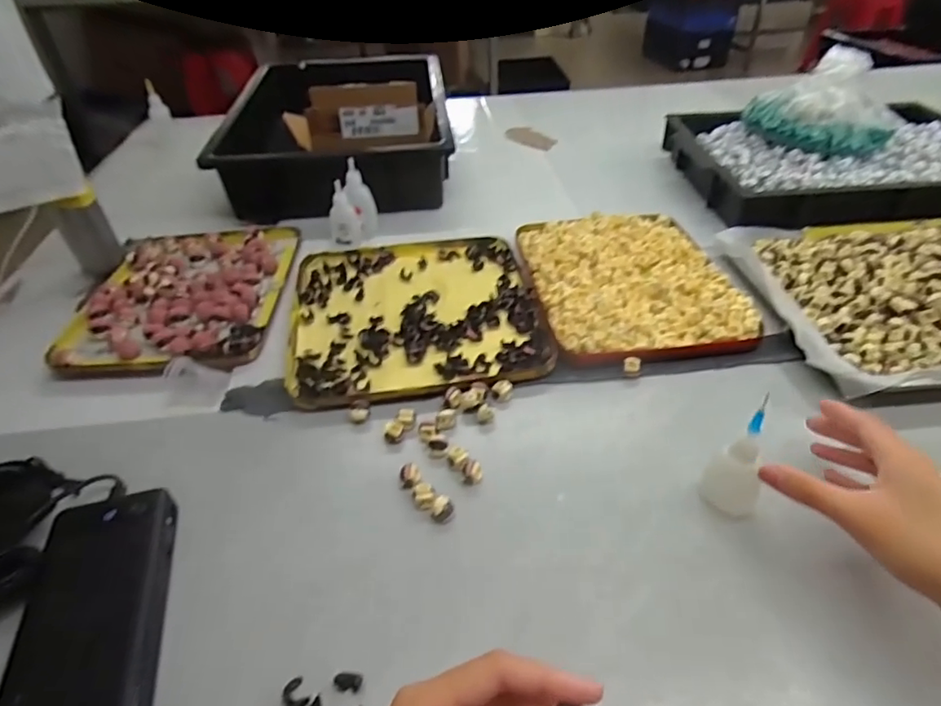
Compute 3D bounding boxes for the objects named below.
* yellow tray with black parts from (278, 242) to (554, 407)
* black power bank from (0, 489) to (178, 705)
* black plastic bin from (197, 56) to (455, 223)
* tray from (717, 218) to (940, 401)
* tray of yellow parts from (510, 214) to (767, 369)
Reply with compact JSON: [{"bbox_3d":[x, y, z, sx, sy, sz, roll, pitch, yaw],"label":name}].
[{"bbox_3d":[-0.057,-0.048,0.560,0.240,0.016,0.244,-8,42,-6],"label":"yellow tray with black parts"},{"bbox_3d":[-0.225,0.158,0.328,0.073,0.024,0.155,-11,42,-9],"label":"black power bank"},{"bbox_3d":[-0.190,-0.335,0.815,0.297,0.101,0.449,-6,41,-3],"label":"black plastic bin"},{"bbox_3d":[0.466,-0.067,0.539,0.362,0.027,0.262,-4,41,-1],"label":"tray"},{"bbox_3d":[0.166,-0.083,0.580,0.198,0.021,0.244,-5,41,-2],"label":"tray of yellow parts"}]

